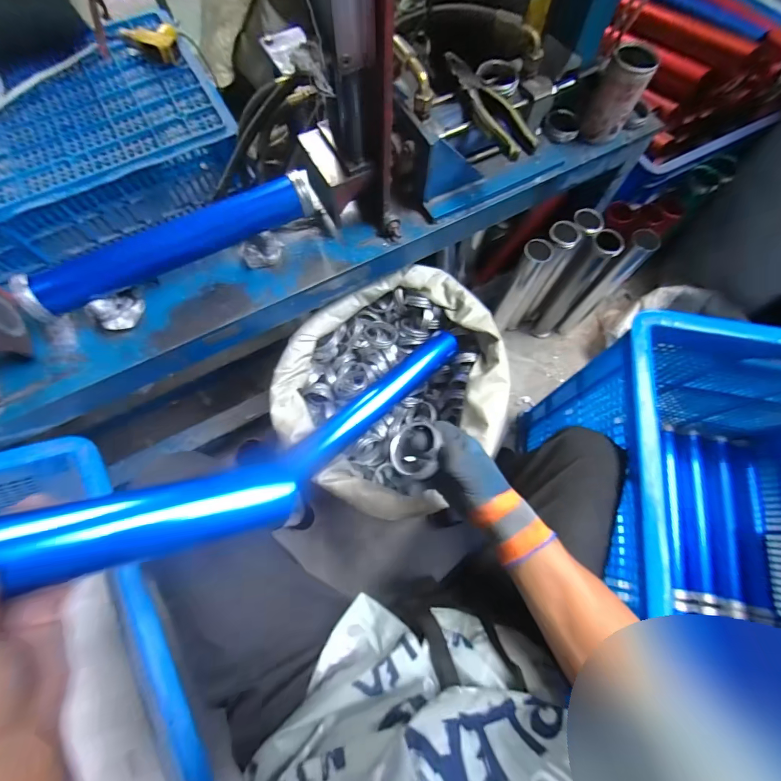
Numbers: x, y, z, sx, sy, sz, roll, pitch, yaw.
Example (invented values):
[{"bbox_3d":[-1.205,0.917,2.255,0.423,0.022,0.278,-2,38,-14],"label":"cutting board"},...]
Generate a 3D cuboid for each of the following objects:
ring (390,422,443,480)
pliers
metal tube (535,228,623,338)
[{"bbox_3d":[0.029,0.063,0.395,0.058,0.020,0.056,0,69,37],"label":"ring"},{"bbox_3d":[0.127,-0.385,0.504,0.042,0.021,0.192,-25,71,-8],"label":"pliers"},{"bbox_3d":[0.428,-0.232,0.895,0.061,0.346,0.053,41,76,15],"label":"metal tube"}]

